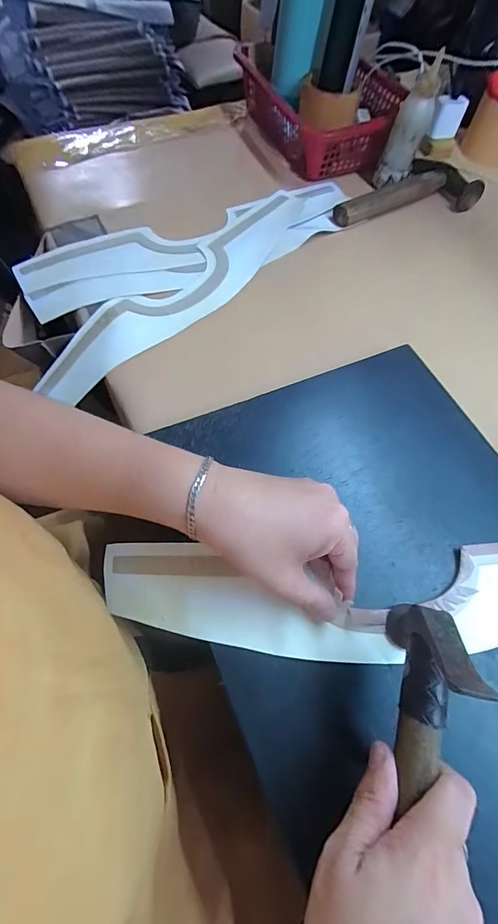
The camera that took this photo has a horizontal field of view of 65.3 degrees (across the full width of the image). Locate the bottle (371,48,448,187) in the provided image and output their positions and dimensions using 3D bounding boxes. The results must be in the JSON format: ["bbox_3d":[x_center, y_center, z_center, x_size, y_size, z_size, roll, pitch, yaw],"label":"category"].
[{"bbox_3d":[0.205,-0.430,0.496,0.034,0.119,0.039,42,69,16],"label":"bottle"}]

